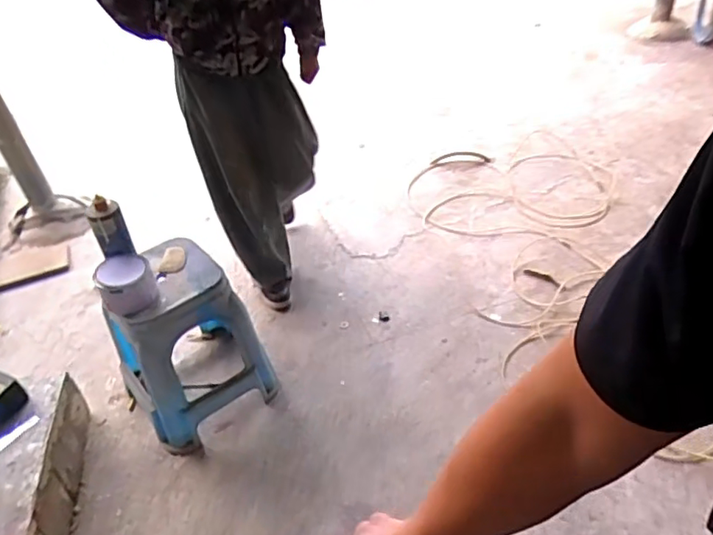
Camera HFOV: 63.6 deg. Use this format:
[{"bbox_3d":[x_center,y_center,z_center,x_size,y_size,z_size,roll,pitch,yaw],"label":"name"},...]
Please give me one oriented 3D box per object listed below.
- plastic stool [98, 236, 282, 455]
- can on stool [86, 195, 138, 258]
[{"bbox_3d":[-0.494,0.212,1.651,0.355,0.513,0.348,-31,46,-27],"label":"plastic stool"},{"bbox_3d":[-0.651,-0.109,1.513,0.081,0.159,0.071,-23,43,-19],"label":"can on stool"}]

